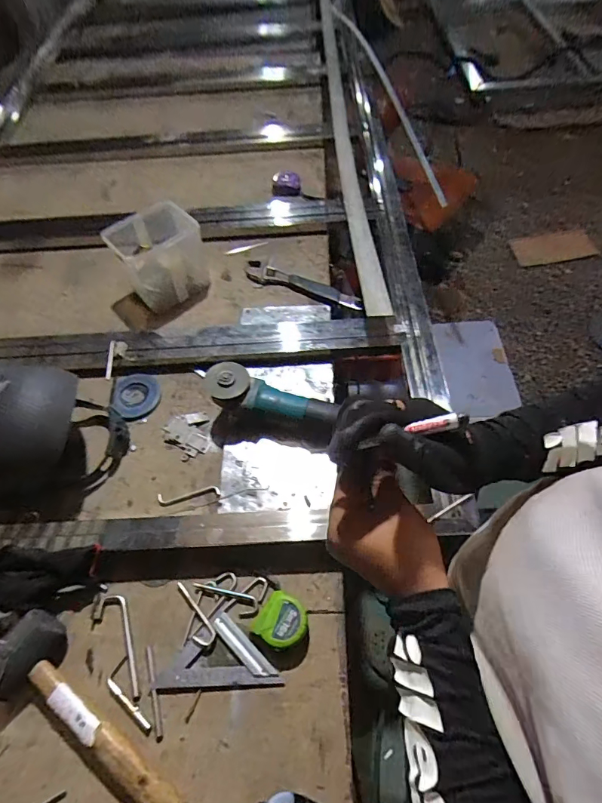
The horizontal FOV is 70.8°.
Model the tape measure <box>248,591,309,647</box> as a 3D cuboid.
[{"bbox_3d":[-0.023,0.299,0.578,0.063,0.034,0.066,28,64,20],"label":"tape measure"}]

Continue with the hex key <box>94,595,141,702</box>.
[{"bbox_3d":[-0.254,0.339,0.583,0.044,0.014,0.138,-21,57,-7],"label":"hex key"}]

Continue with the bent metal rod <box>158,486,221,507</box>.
[{"bbox_3d":[-0.185,0.155,0.700,0.100,0.008,0.019,-11,56,0],"label":"bent metal rod"}]

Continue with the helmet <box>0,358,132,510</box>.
[{"bbox_3d":[-0.479,0.053,0.645,0.344,0.203,0.175,-7,56,3],"label":"helmet"}]

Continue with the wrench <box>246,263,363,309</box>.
[{"bbox_3d":[0.007,-0.256,0.933,0.271,0.014,0.046,17,61,17],"label":"wrench"}]

